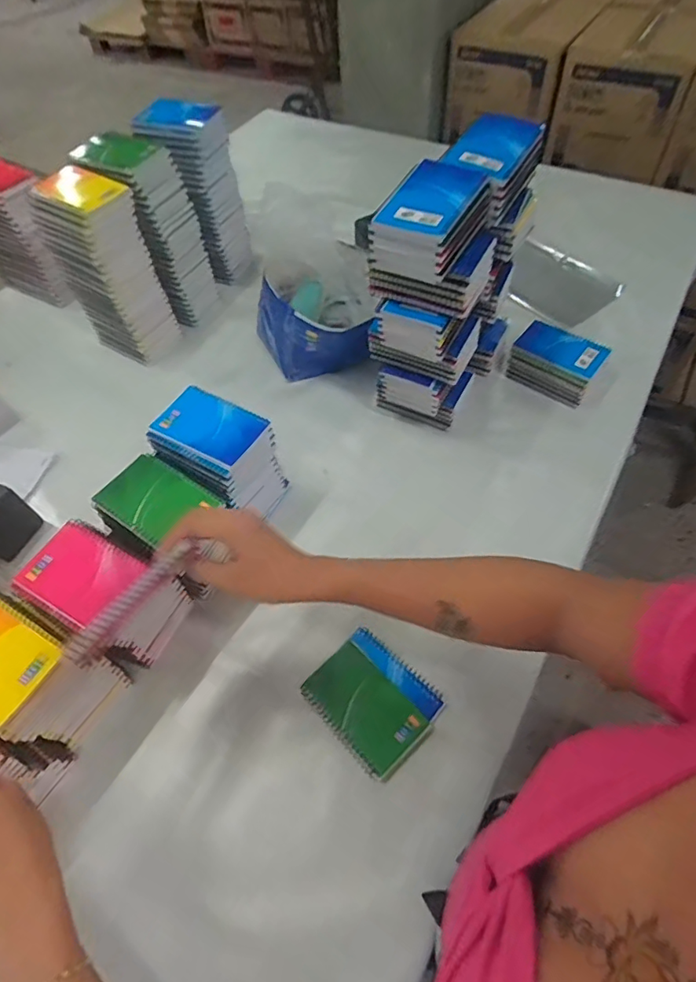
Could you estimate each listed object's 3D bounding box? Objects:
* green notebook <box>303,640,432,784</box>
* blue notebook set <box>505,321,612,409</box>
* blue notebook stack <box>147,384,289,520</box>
[{"bbox_3d":[0.018,0.246,0.603,0.084,0.010,0.137,-39,62,-21],"label":"green notebook"},{"bbox_3d":[0.335,-0.209,0.853,0.129,0.062,0.093,30,63,21],"label":"blue notebook set"},{"bbox_3d":[-0.165,-0.034,0.711,0.128,0.167,0.101,27,61,20],"label":"blue notebook stack"}]

